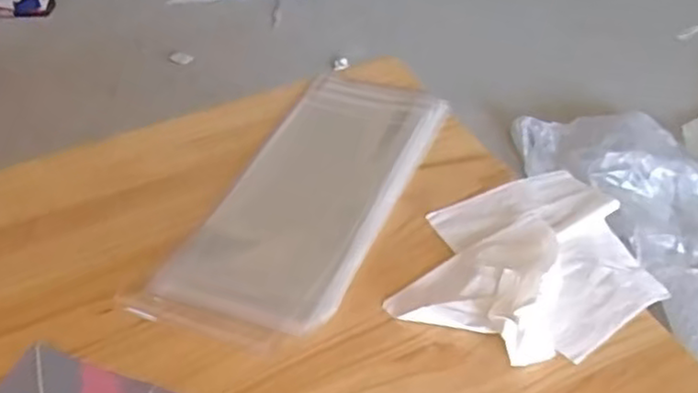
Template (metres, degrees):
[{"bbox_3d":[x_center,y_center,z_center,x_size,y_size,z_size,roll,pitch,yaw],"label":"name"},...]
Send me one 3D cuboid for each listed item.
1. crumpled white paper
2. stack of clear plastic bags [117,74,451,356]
[{"bbox_3d":[0.154,0.056,0.591,0.233,0.035,0.175,-30,48,-25],"label":"crumpled white paper"},{"bbox_3d":[-0.035,-0.006,0.667,0.163,0.029,0.362,14,45,20],"label":"stack of clear plastic bags"}]

